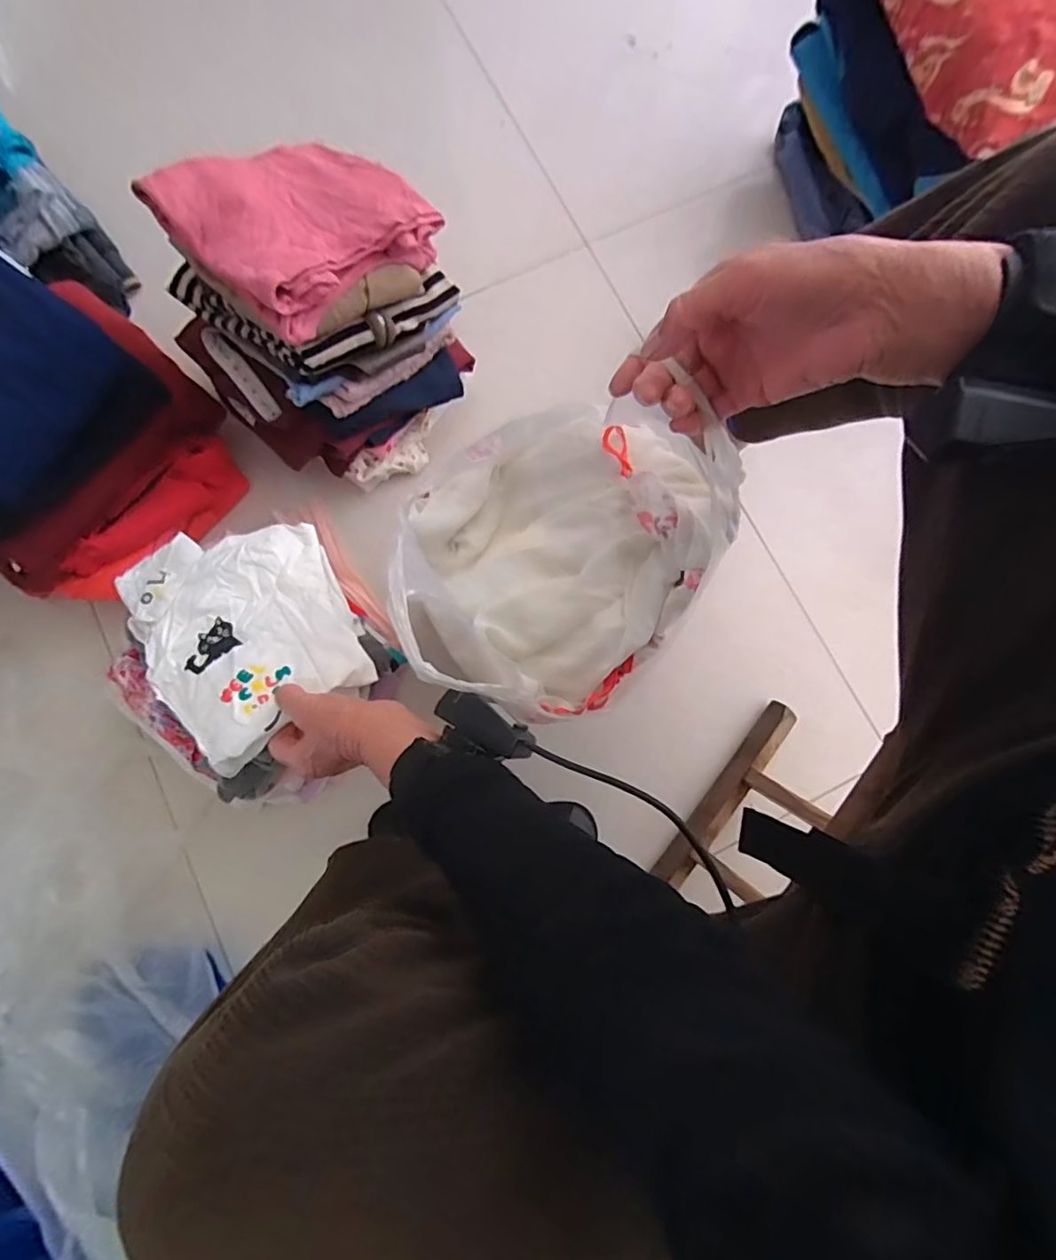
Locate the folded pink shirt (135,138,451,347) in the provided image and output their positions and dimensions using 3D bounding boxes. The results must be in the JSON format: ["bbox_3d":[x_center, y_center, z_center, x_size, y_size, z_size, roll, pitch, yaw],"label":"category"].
[{"bbox_3d":[-0.208,-0.382,0.517,0.182,0.052,0.194,42,82,6],"label":"folded pink shirt"}]

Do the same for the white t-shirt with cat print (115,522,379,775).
[{"bbox_3d":[-0.263,-0.008,0.529,0.179,0.035,0.249,-30,64,-11],"label":"white t-shirt with cat print"}]

